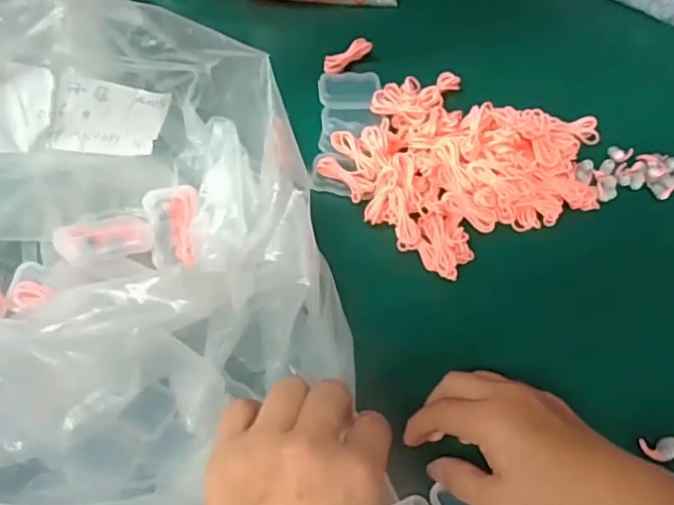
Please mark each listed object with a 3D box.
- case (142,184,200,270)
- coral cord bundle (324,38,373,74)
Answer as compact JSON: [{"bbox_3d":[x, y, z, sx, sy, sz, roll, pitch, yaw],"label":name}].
[{"bbox_3d":[-0.107,-0.016,0.390,0.034,0.055,0.011,-12,24,-24],"label":"case"},{"bbox_3d":[0.010,-0.184,0.547,0.053,0.009,0.016,-37,70,-20],"label":"coral cord bundle"}]

